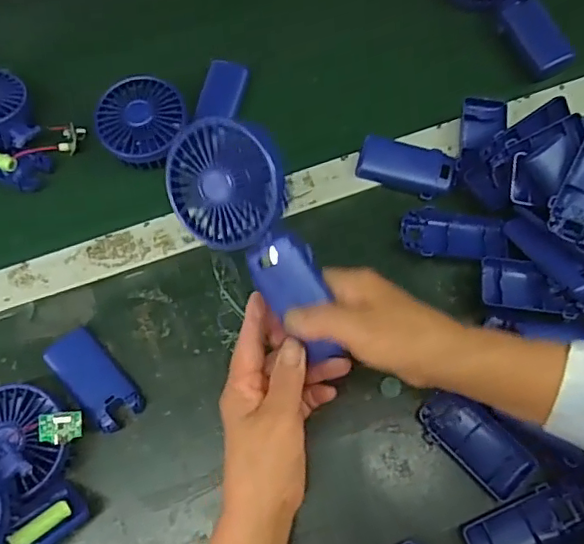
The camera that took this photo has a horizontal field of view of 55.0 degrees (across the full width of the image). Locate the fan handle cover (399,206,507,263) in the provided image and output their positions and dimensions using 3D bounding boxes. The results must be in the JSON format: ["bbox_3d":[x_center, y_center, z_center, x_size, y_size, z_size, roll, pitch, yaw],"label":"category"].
[{"bbox_3d":[0.149,-0.034,0.521,0.091,0.021,0.047,4,75,1],"label":"fan handle cover"}]

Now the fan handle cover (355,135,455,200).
[{"bbox_3d":[0.111,-0.104,0.542,0.091,0.016,0.050,20,75,5],"label":"fan handle cover"}]

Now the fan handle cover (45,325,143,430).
[{"bbox_3d":[-0.171,0.091,0.487,0.040,0.016,0.092,-42,79,-11],"label":"fan handle cover"}]

